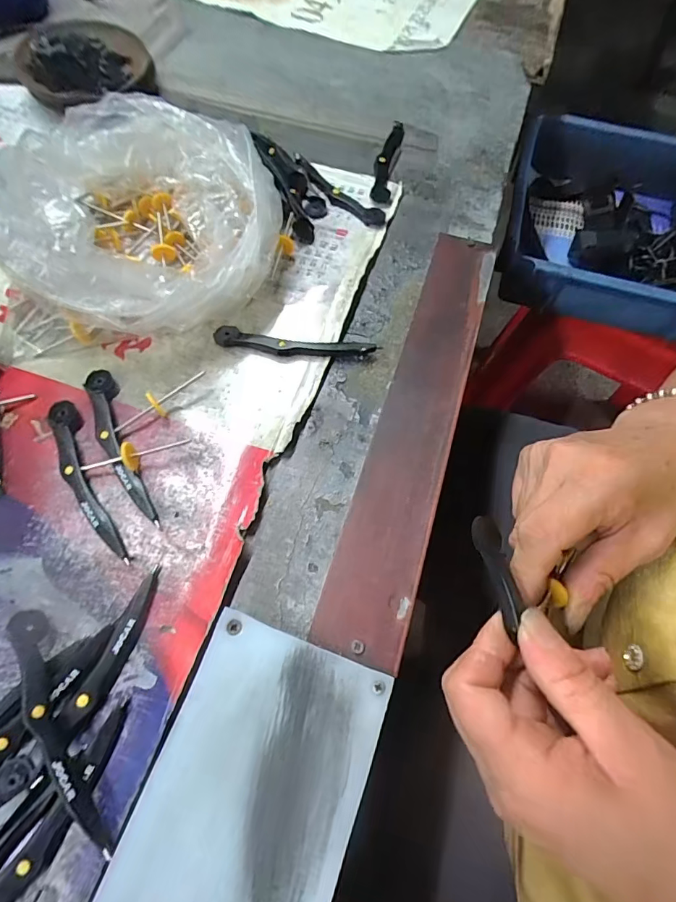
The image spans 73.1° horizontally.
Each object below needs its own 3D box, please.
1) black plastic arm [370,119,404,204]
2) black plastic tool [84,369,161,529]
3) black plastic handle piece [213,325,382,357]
[{"bbox_3d":[0.044,-0.262,0.412,0.019,0.008,0.118,11,65,2],"label":"black plastic arm"},{"bbox_3d":[-0.137,-0.005,0.283,0.017,0.010,0.114,-22,68,-12],"label":"black plastic tool"},{"bbox_3d":[-0.031,-0.073,0.318,0.112,0.009,0.018,9,65,2],"label":"black plastic handle piece"}]

